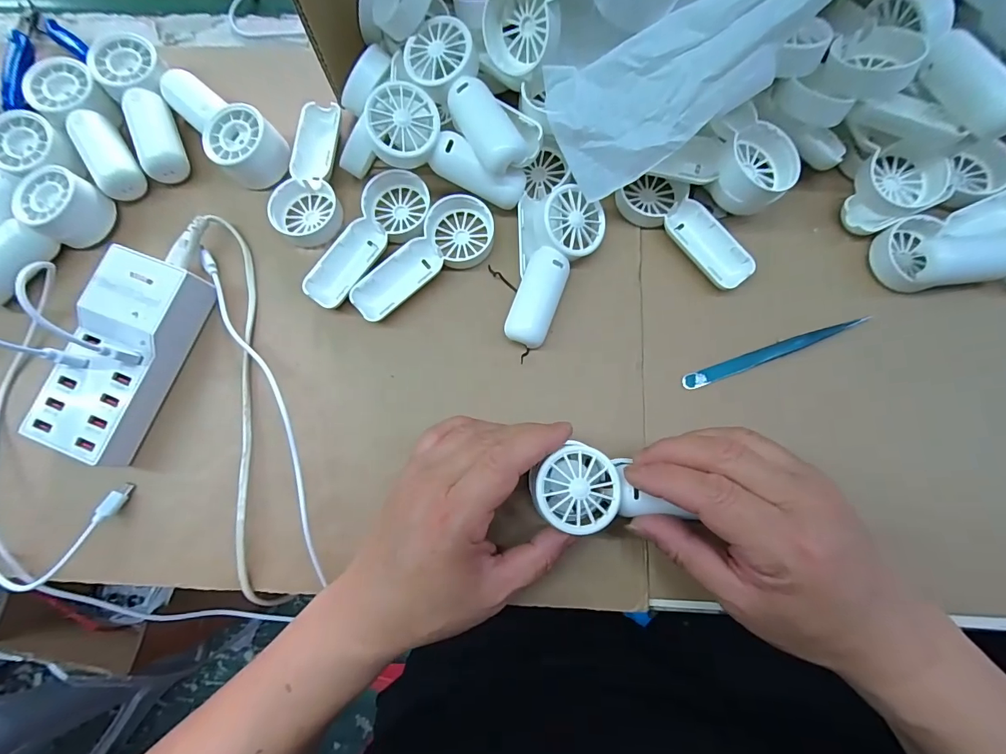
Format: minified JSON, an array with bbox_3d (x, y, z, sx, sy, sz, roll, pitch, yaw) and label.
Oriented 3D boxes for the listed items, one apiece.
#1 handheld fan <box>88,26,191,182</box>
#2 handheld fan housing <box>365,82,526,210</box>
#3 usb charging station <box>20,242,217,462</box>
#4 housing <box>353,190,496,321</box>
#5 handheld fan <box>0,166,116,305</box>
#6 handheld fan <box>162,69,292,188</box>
[{"bbox_3d":[-0.267,-0.205,0.334,0.044,0.032,0.117,-30,79,-5],"label":"handheld fan"},{"bbox_3d":[-0.037,-0.148,0.294,0.109,0.025,0.044,26,81,-16],"label":"handheld fan housing"},{"bbox_3d":[-0.253,-0.015,0.287,0.062,0.035,0.131,23,80,6],"label":"usb charging station"},{"bbox_3d":[-0.053,-0.079,0.306,0.045,0.019,0.110,43,83,9],"label":"housing"},{"bbox_3d":[-0.335,-0.098,0.310,0.044,0.030,0.111,40,82,9],"label":"handheld fan"},{"bbox_3d":[-0.208,-0.187,0.327,0.115,0.033,0.048,43,83,7],"label":"handheld fan"}]

